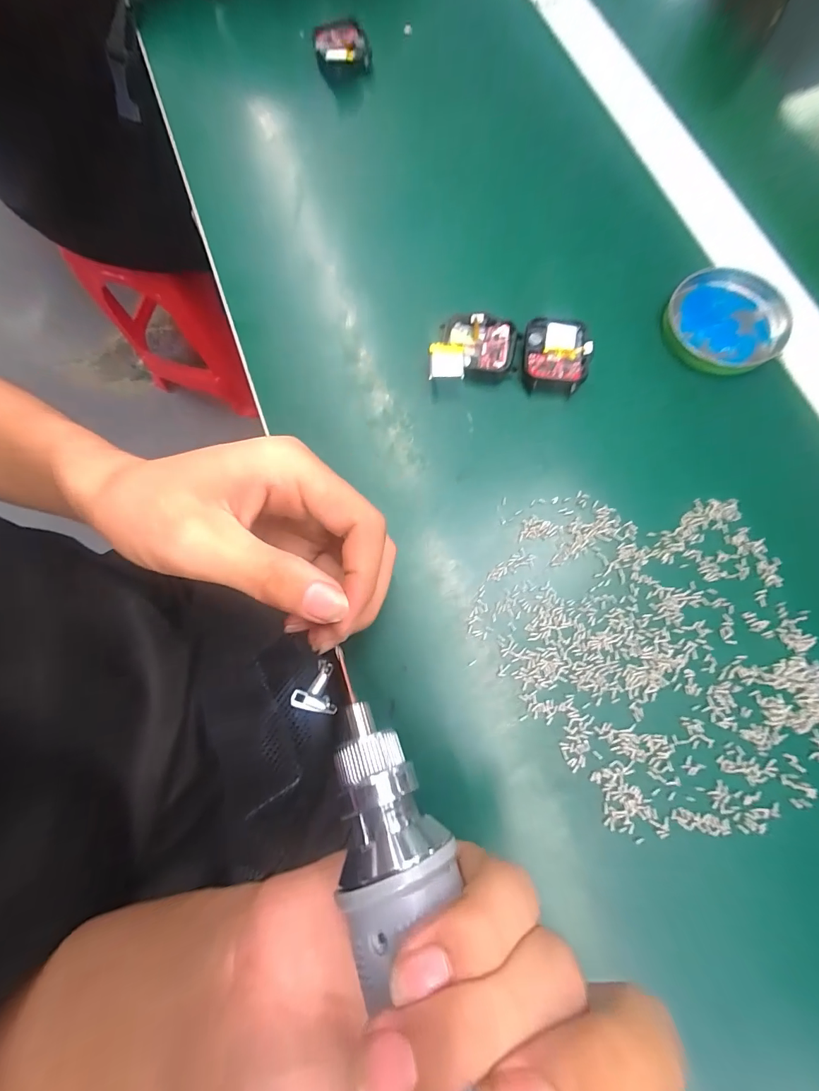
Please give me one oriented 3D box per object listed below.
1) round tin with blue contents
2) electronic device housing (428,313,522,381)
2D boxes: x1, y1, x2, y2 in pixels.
[{"bbox_3d":[0.187,-0.134,0.241,0.065,0.012,0.064,2,76,2],"label":"round tin with blue contents"},{"bbox_3d":[0.038,-0.114,0.238,0.050,0.013,0.042,5,77,3],"label":"electronic device housing"}]

